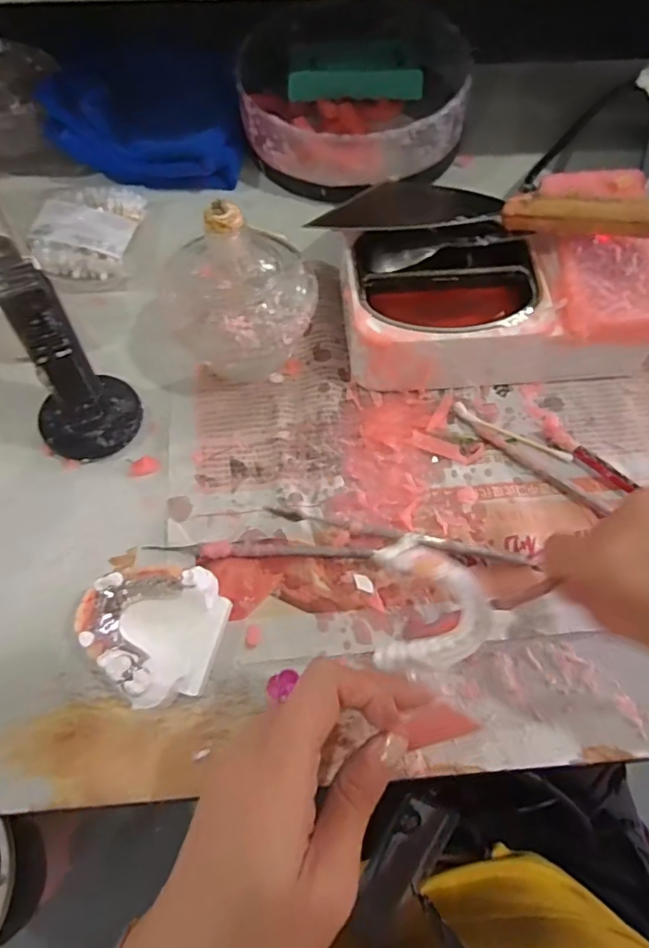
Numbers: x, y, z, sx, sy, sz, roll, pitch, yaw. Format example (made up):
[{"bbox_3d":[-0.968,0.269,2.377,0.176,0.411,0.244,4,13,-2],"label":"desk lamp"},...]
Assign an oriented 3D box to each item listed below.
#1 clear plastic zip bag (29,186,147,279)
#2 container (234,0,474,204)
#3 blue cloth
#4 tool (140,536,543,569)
[{"bbox_3d":[-0.168,-0.177,0.394,0.061,0.024,0.085,3,66,1],"label":"clear plastic zip bag"},{"bbox_3d":[0.024,-0.302,0.439,0.162,0.055,0.178,0,66,0],"label":"container"},{"bbox_3d":[-0.133,-0.264,0.410,0.135,0.063,0.078,-1,66,-1],"label":"blue cloth"},{"bbox_3d":[0.009,0.043,0.313,0.216,0.010,0.014,1,66,-1],"label":"tool"}]

